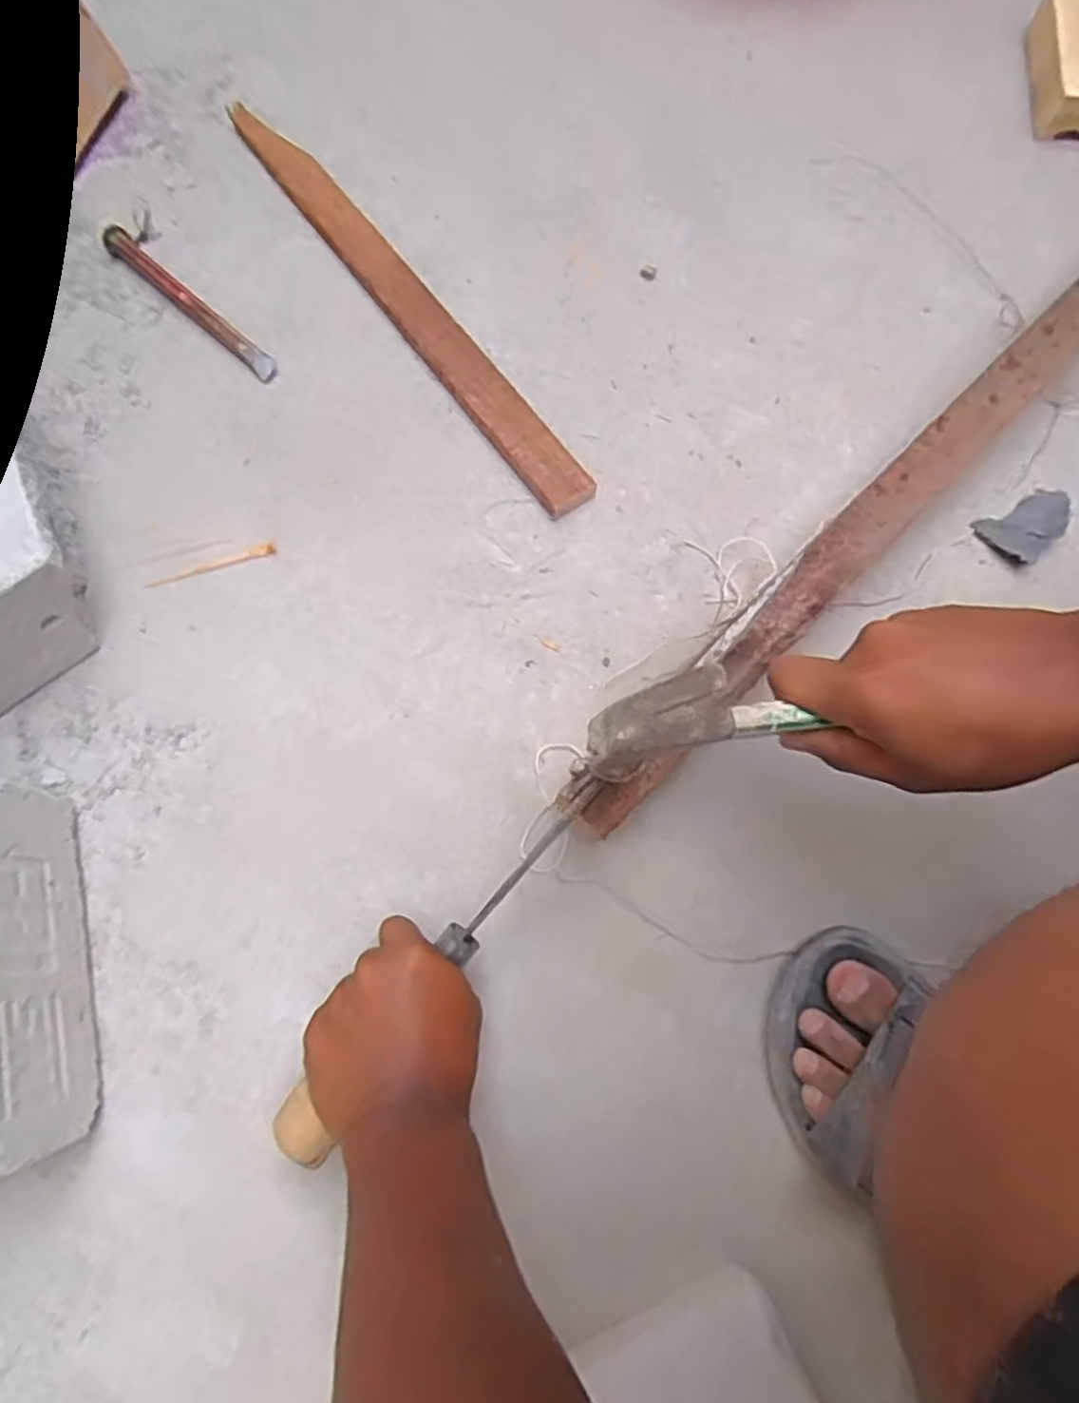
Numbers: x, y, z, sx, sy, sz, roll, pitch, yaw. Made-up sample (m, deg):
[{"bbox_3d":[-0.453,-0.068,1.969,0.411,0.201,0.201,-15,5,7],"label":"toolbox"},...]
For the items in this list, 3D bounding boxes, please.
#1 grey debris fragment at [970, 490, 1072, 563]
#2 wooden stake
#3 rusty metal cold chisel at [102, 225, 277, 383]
[{"bbox_3d":[0.344,-0.128,0.526,0.061,0.015,0.043,-41,77,-10],"label":"grey debris fragment"},{"bbox_3d":[-0.107,-0.318,0.579,0.043,0.013,0.453,-36,76,-9],"label":"wooden stake"},{"bbox_3d":[-0.275,-0.313,0.580,0.191,0.014,0.020,42,78,12],"label":"rusty metal cold chisel"}]

